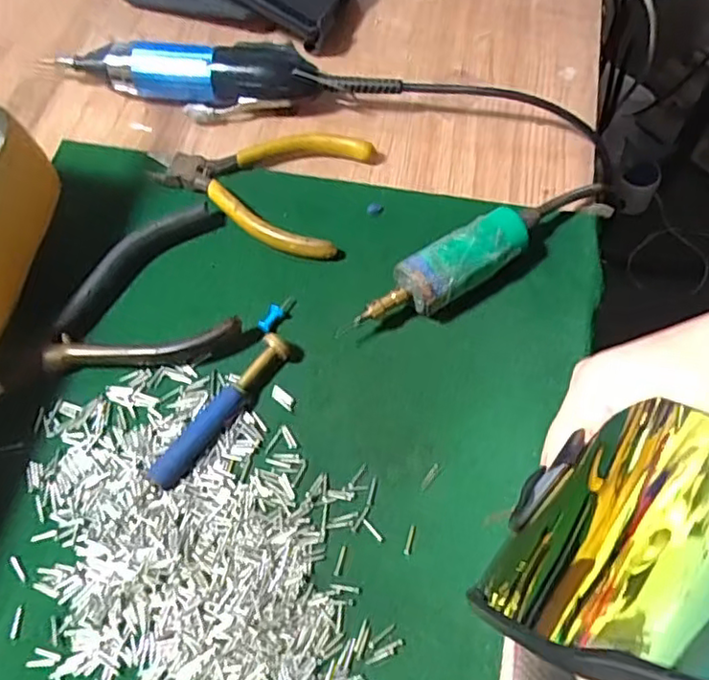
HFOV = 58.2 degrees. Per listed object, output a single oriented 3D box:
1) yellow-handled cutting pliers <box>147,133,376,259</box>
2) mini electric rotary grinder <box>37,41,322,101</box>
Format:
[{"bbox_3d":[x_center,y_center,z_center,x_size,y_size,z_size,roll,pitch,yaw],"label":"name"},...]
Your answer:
[{"bbox_3d":[-0.059,-0.089,0.354,0.120,0.011,0.078,14,64,9],"label":"yellow-handled cutting pliers"},{"bbox_3d":[-0.102,-0.160,0.384,0.165,0.031,0.024,8,64,6],"label":"mini electric rotary grinder"}]

